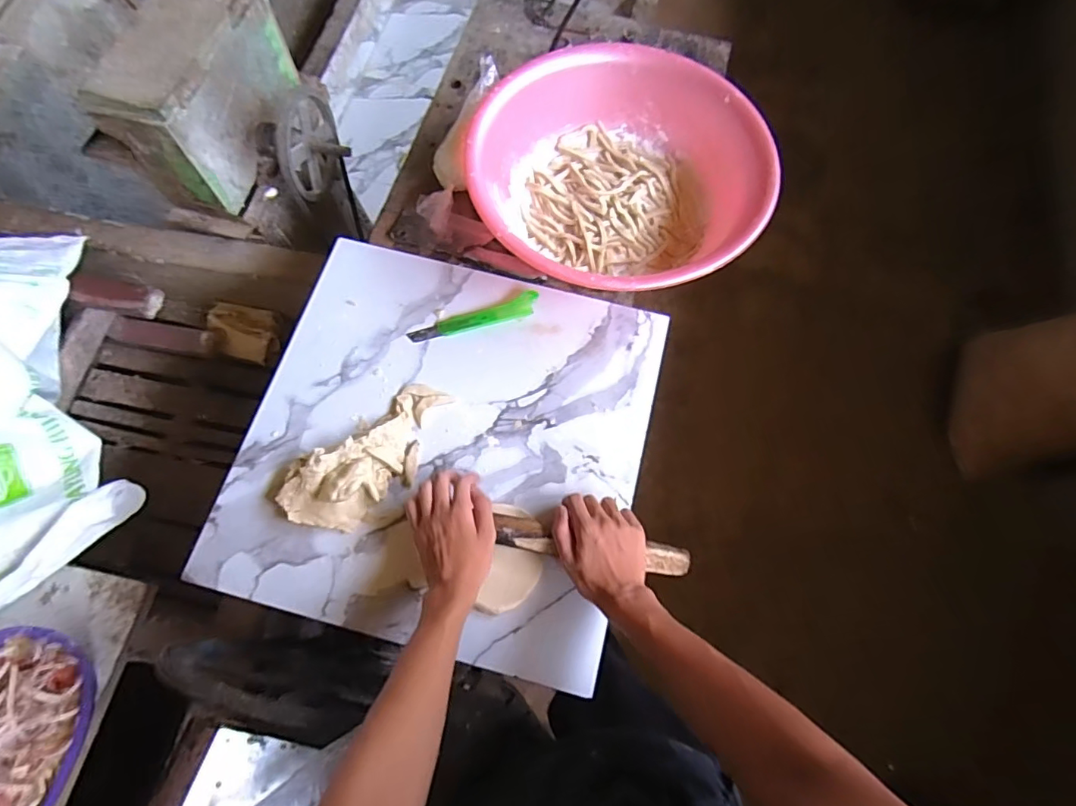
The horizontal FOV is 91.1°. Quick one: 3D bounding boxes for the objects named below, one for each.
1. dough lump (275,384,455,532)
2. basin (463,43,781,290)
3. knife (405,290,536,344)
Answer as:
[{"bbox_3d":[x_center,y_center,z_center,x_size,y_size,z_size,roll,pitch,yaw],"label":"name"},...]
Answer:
[{"bbox_3d":[-0.203,0.063,0.651,0.237,0.043,0.106,-39,75,-15],"label":"dough lump"},{"bbox_3d":[0.114,-0.314,0.764,0.399,0.116,0.393,1,69,-2],"label":"basin"},{"bbox_3d":[-0.087,-0.116,0.734,0.181,0.011,0.034,-18,70,-9],"label":"knife"}]

